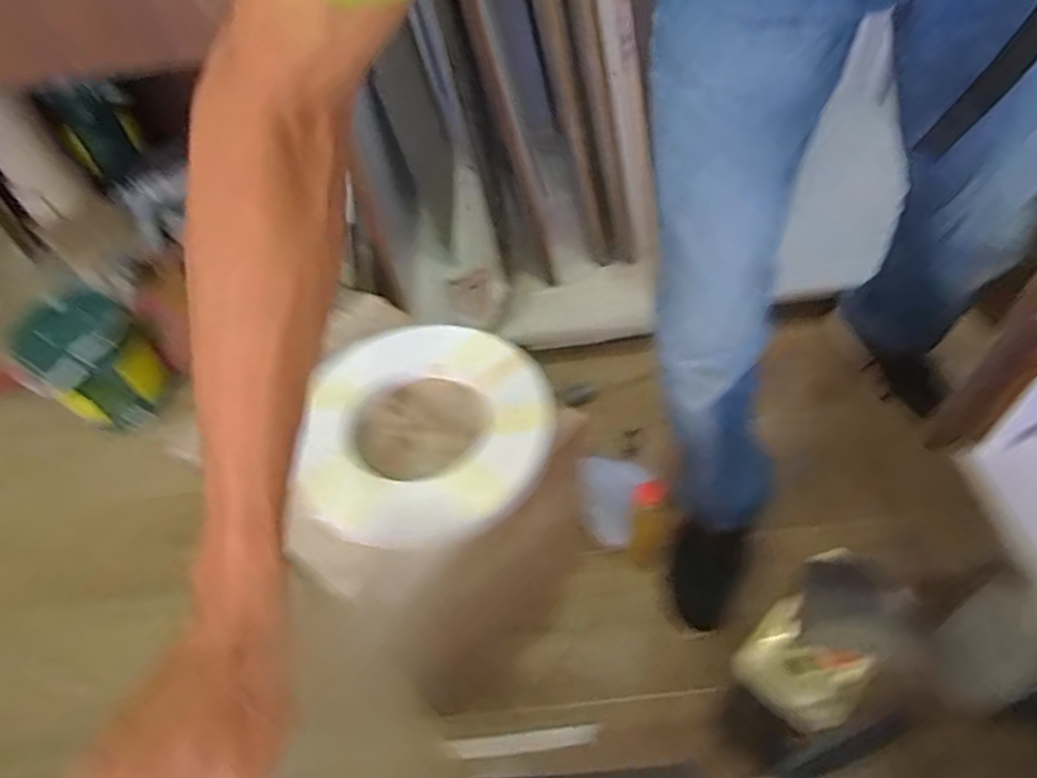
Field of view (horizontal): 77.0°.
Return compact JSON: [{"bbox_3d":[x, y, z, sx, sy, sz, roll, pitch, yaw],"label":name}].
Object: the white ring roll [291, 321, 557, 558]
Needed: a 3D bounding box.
[{"bbox_3d":[-0.108,0.039,0.724,0.274,0.027,0.283,-3,51,3],"label":"white ring roll"}]

